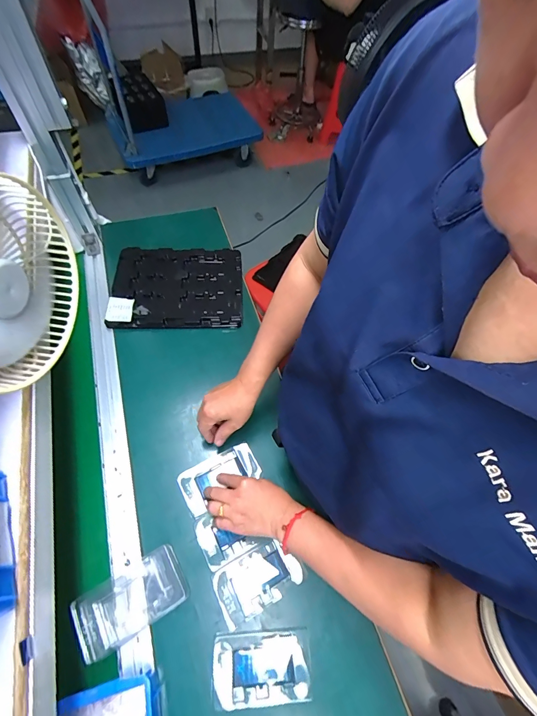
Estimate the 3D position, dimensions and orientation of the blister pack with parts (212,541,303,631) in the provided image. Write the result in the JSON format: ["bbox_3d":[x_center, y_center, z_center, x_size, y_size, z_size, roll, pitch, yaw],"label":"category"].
[{"bbox_3d":[-0.016,0.319,0.486,0.120,0.007,0.072,-22,64,-15],"label":"blister pack with parts"}]

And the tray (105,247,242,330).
[{"bbox_3d":[-0.204,-0.164,0.751,0.281,0.023,0.223,-1,60,-4],"label":"tray"}]

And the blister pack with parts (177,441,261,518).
[{"bbox_3d":[-0.080,0.191,0.550,0.126,0.019,0.070,-28,65,-17],"label":"blister pack with parts"}]

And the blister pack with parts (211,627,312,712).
[{"bbox_3d":[-0.009,0.404,0.441,0.126,0.014,0.074,0,60,-3],"label":"blister pack with parts"}]

